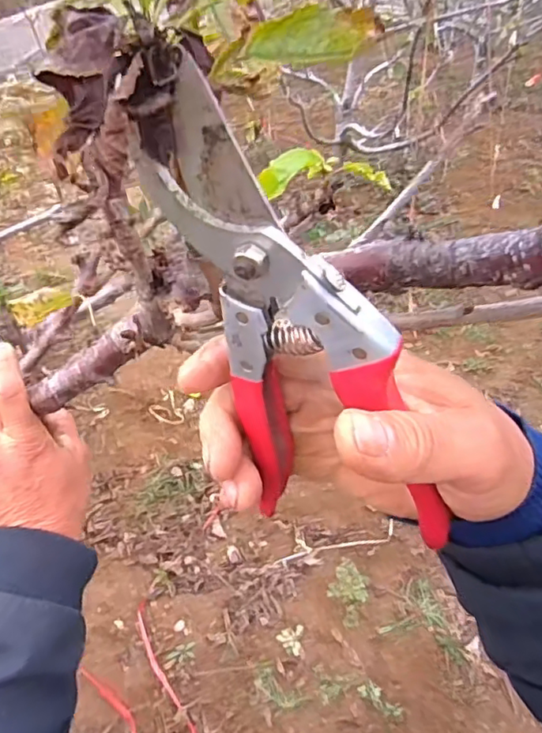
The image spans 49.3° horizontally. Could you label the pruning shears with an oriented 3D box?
[{"bbox_3d":[0.007,-0.007,0.216,0.071,0.184,0.034,-16,31,16],"label":"pruning shears"}]

